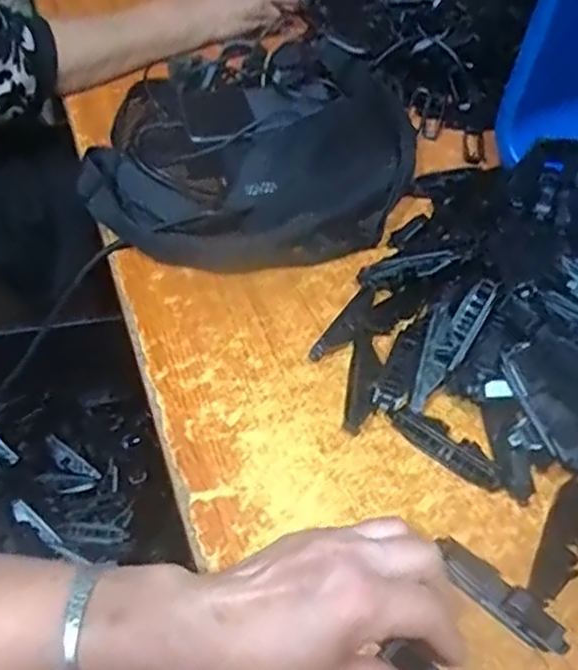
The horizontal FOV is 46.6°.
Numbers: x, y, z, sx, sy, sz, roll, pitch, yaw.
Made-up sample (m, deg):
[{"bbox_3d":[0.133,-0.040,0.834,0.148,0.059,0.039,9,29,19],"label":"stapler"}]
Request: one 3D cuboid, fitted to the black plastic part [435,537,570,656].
[{"bbox_3d":[0.115,0.142,0.365,0.079,0.016,0.020,36,57,21],"label":"black plastic part"}]

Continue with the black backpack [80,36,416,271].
[{"bbox_3d":[-0.034,-0.160,0.560,0.272,0.060,0.228,-10,53,-13],"label":"black backpack"}]

